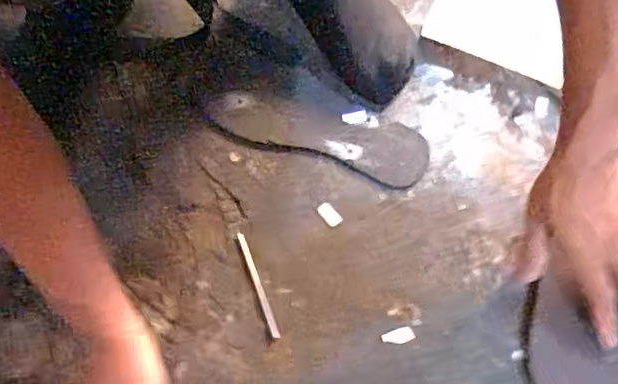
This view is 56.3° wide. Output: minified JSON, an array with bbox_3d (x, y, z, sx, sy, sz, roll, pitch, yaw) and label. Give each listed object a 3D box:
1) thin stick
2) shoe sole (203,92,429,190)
[{"bbox_3d":[-0.048,0.086,0.541,0.007,0.004,0.105,-19,67,-9],"label":"thin stick"},{"bbox_3d":[0.007,-0.057,0.598,0.229,0.020,0.068,11,66,4],"label":"shoe sole"}]

